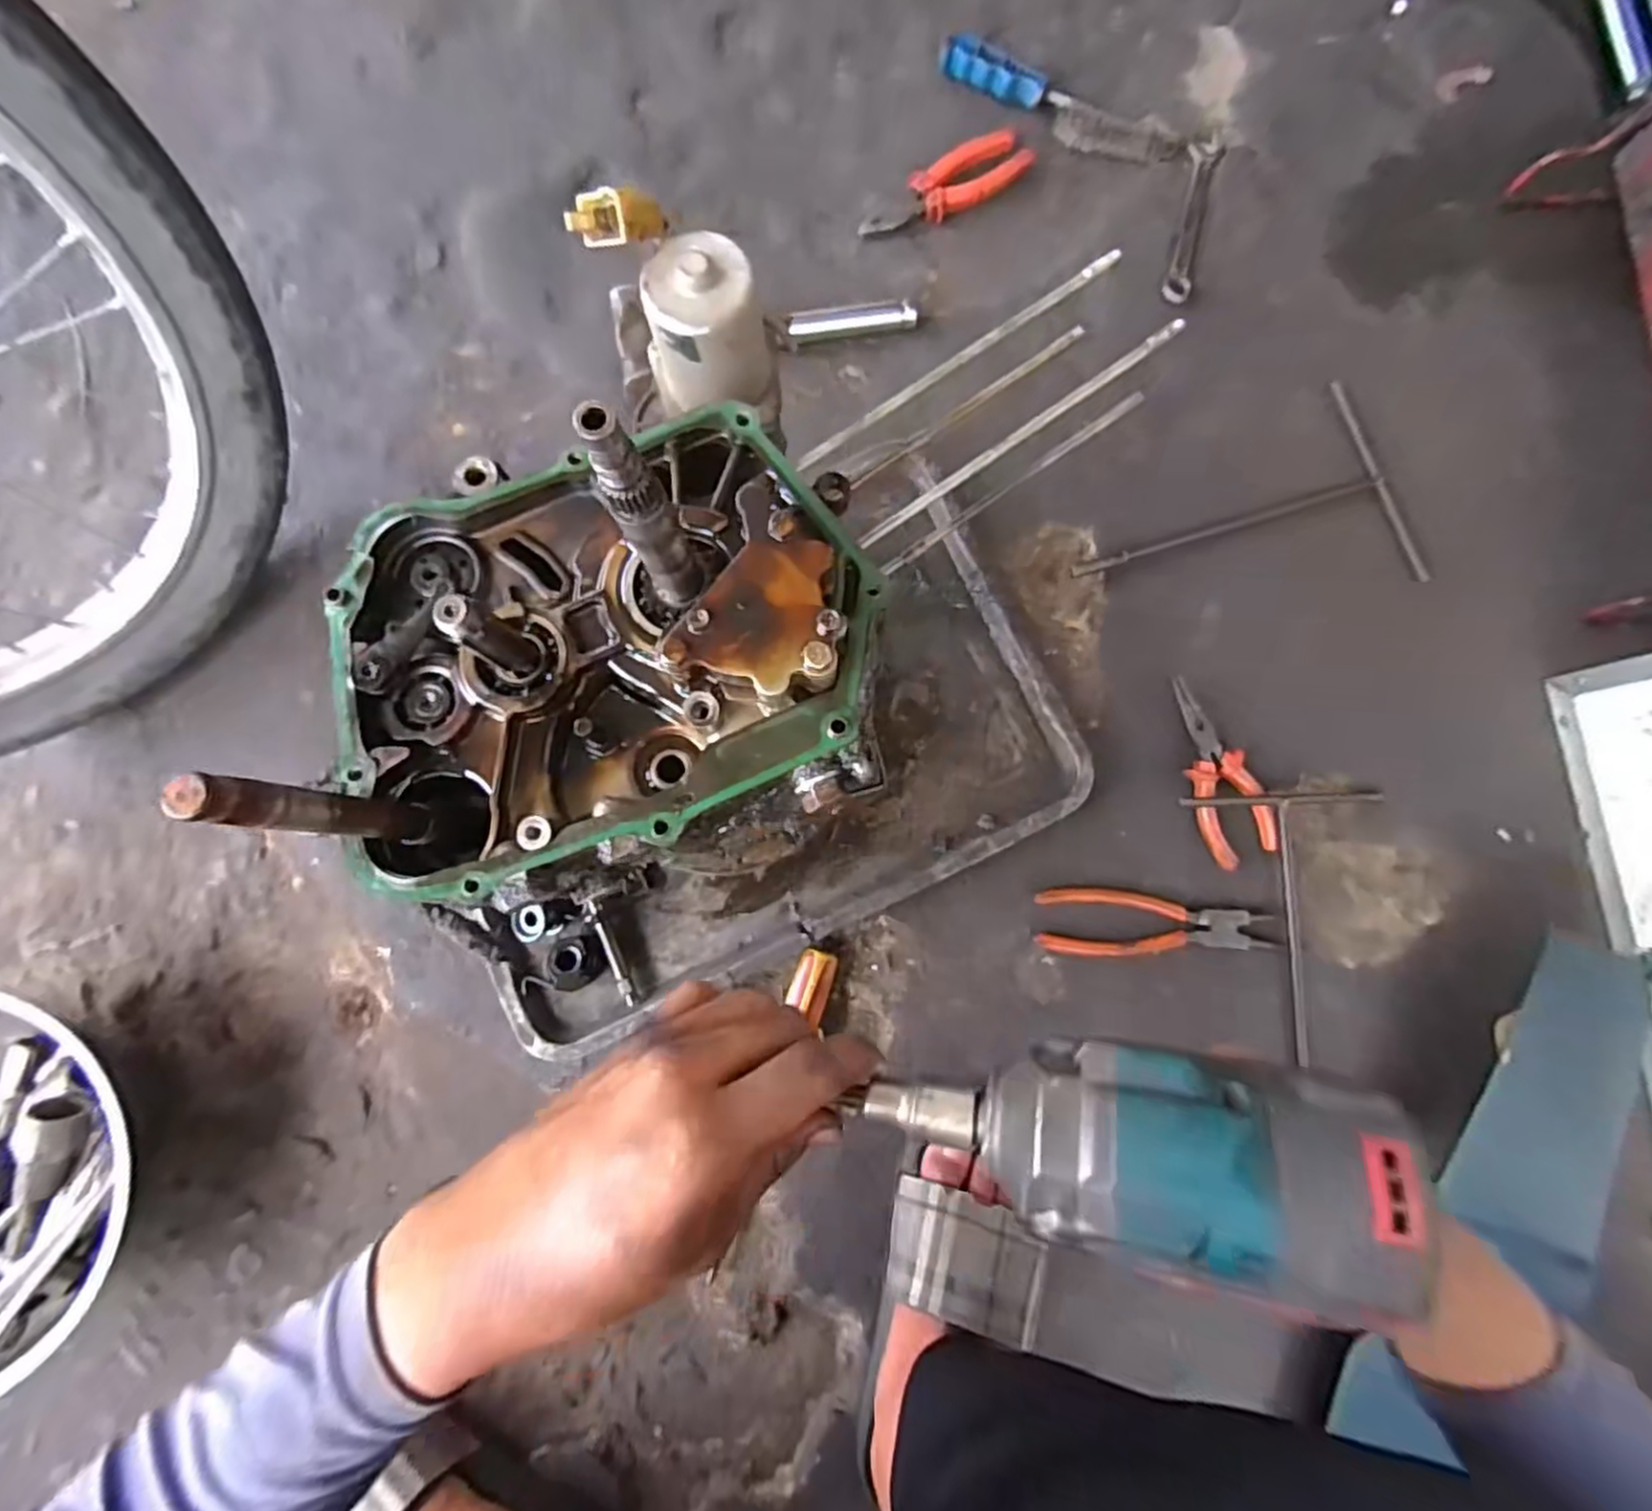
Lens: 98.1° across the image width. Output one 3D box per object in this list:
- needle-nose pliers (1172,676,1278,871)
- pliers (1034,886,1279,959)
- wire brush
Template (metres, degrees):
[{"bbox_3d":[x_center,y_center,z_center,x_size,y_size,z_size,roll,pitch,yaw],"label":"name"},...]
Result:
[{"bbox_3d":[0.320,0.012,0.592,0.055,0.021,0.156,-21,84,-4],"label":"needle-nose pliers"},{"bbox_3d":[0.262,0.139,0.580,0.182,0.019,0.052,6,83,-1],"label":"pliers"},{"bbox_3d":[0.223,-0.620,0.683,0.245,0.020,0.048,23,84,1],"label":"wire brush"}]

